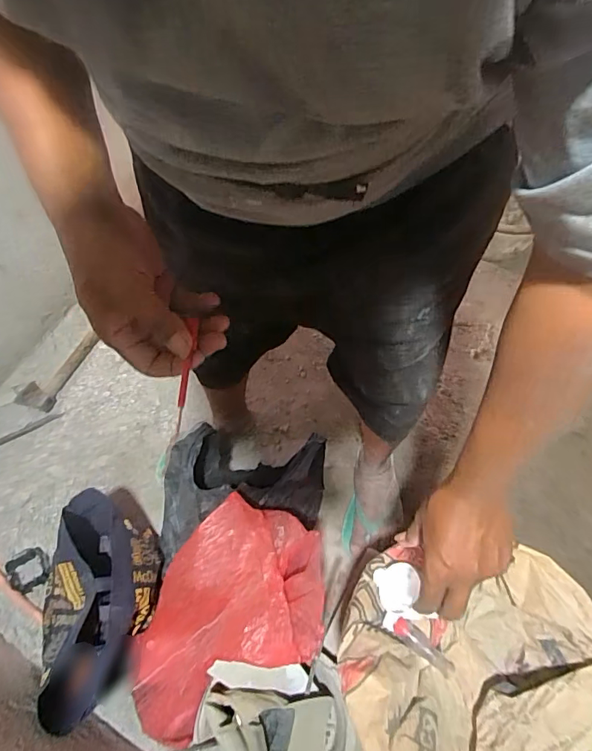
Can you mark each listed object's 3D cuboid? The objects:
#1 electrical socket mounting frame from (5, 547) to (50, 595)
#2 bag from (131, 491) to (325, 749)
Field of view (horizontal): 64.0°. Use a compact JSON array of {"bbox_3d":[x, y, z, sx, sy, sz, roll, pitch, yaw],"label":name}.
[{"bbox_3d":[-0.569,0.413,1.006,0.083,0.021,0.088,-31,62,-14],"label":"electrical socket mounting frame"},{"bbox_3d":[-0.113,0.388,0.711,0.255,0.267,0.367,28,65,20],"label":"bag"}]

